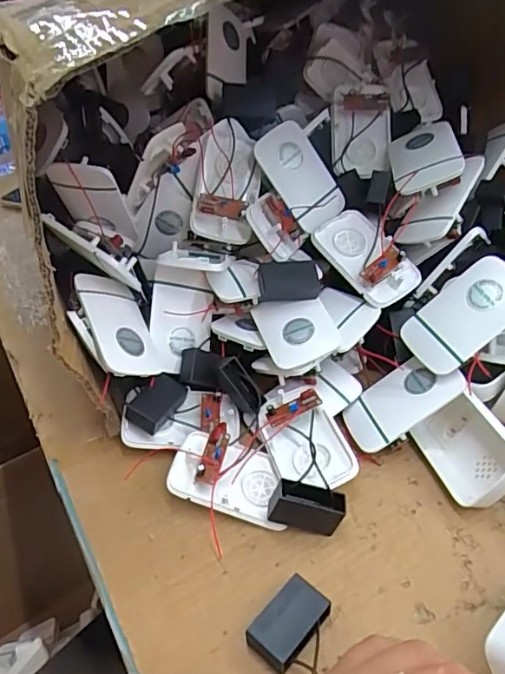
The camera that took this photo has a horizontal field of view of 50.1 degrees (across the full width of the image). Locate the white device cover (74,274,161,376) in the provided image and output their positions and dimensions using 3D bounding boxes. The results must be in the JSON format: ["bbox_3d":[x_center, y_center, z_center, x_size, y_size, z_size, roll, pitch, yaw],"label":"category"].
[{"bbox_3d":[-0.107,-0.011,0.435,0.055,0.010,0.094,-2,57,-41],"label":"white device cover"}]

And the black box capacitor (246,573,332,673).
[{"bbox_3d":[0.022,0.175,0.328,0.031,0.019,0.051,29,49,34],"label":"black box capacitor"}]

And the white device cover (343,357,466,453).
[{"bbox_3d":[0.117,0.050,0.431,0.092,0.007,0.054,-37,37,7],"label":"white device cover"}]

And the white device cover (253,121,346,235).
[{"bbox_3d":[0.045,-0.149,0.500,0.059,0.094,0.012,-35,4,-22],"label":"white device cover"}]

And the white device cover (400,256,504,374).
[{"bbox_3d":[0.168,-0.018,0.423,0.098,0.013,0.059,-44,50,13],"label":"white device cover"}]

